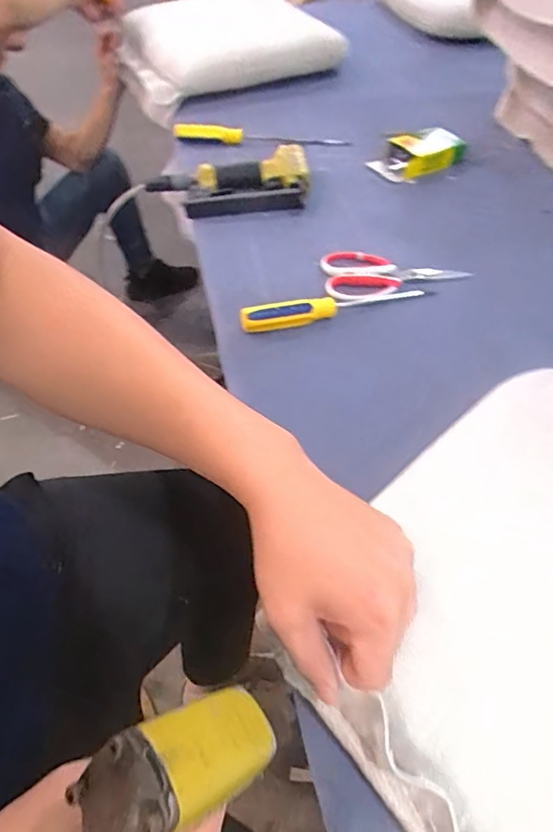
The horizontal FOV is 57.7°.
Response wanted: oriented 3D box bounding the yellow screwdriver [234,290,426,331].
[{"bbox_3d":[0.072,-0.137,0.605,0.234,0.037,0.021,-18,55,-14],"label":"yellow screwdriver"}]

